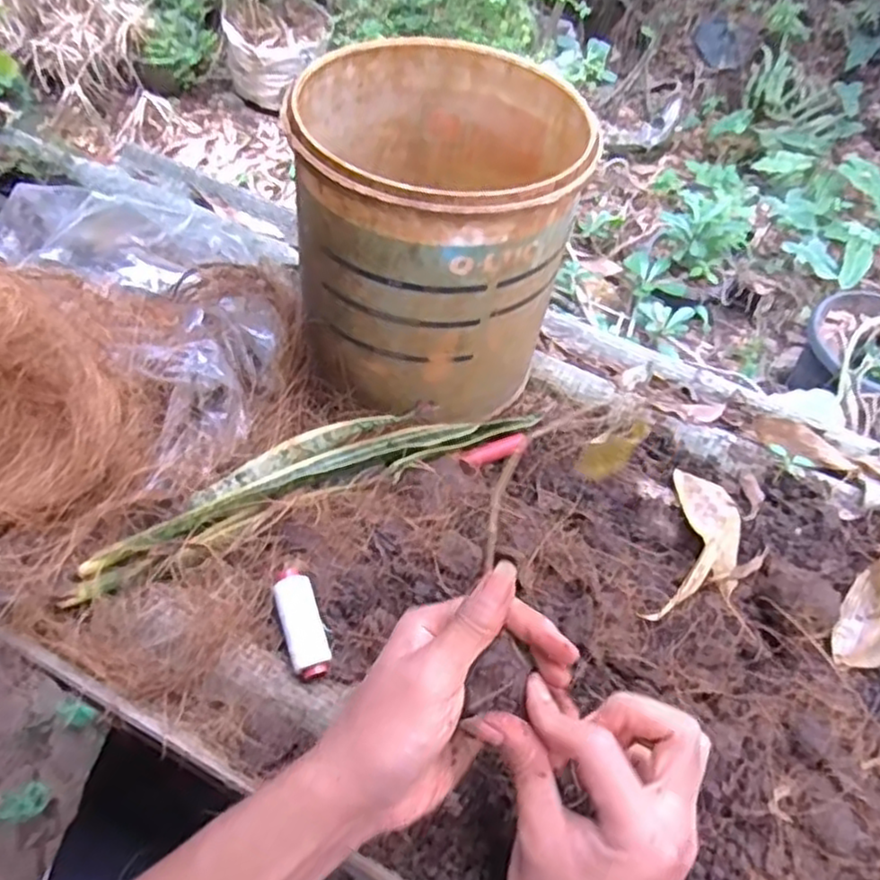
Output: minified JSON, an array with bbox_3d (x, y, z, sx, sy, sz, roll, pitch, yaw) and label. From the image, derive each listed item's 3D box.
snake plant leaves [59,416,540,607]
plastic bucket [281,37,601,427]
[{"bbox_3d":[-0.076,0.018,0.446,0.297,0.017,0.046,-21,84,-22],"label":"snake plant leaves"},{"bbox_3d":[-0.002,-0.137,0.472,0.167,0.167,0.192,1,55,-4],"label":"plastic bucket"}]

